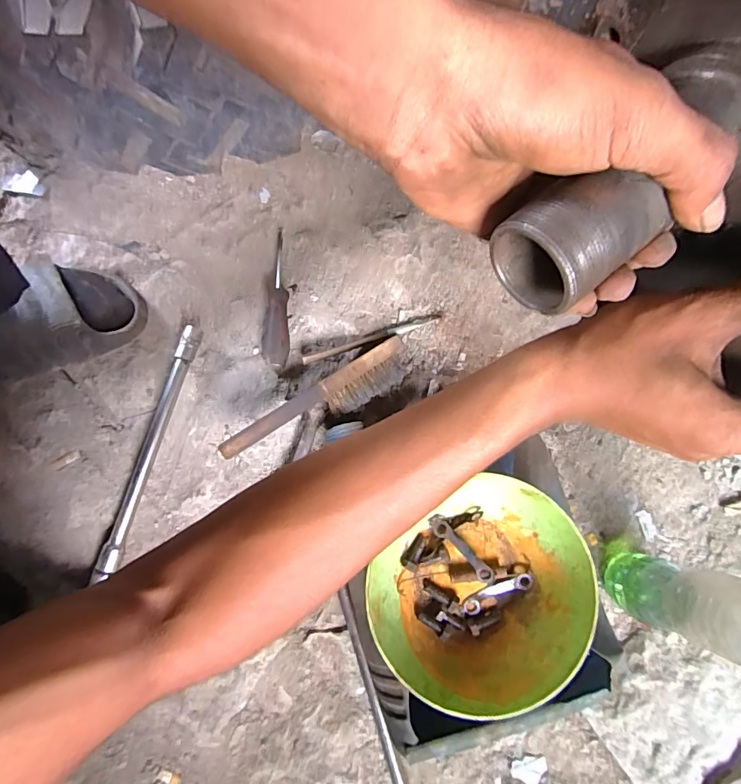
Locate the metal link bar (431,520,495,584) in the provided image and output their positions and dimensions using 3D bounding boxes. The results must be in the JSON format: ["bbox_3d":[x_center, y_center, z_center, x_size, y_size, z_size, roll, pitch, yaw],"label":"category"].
[{"bbox_3d":[0.090,0.157,0.448,0.017,0.013,0.075,-42,81,-7],"label":"metal link bar"}]

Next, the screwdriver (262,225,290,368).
[{"bbox_3d":[-0.122,-0.121,0.566,0.038,0.029,0.185,-4,78,-4],"label":"screwdriver"}]

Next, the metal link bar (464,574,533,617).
[{"bbox_3d":[0.124,0.196,0.445,0.071,0.012,0.019,-24,80,-8],"label":"metal link bar"}]

